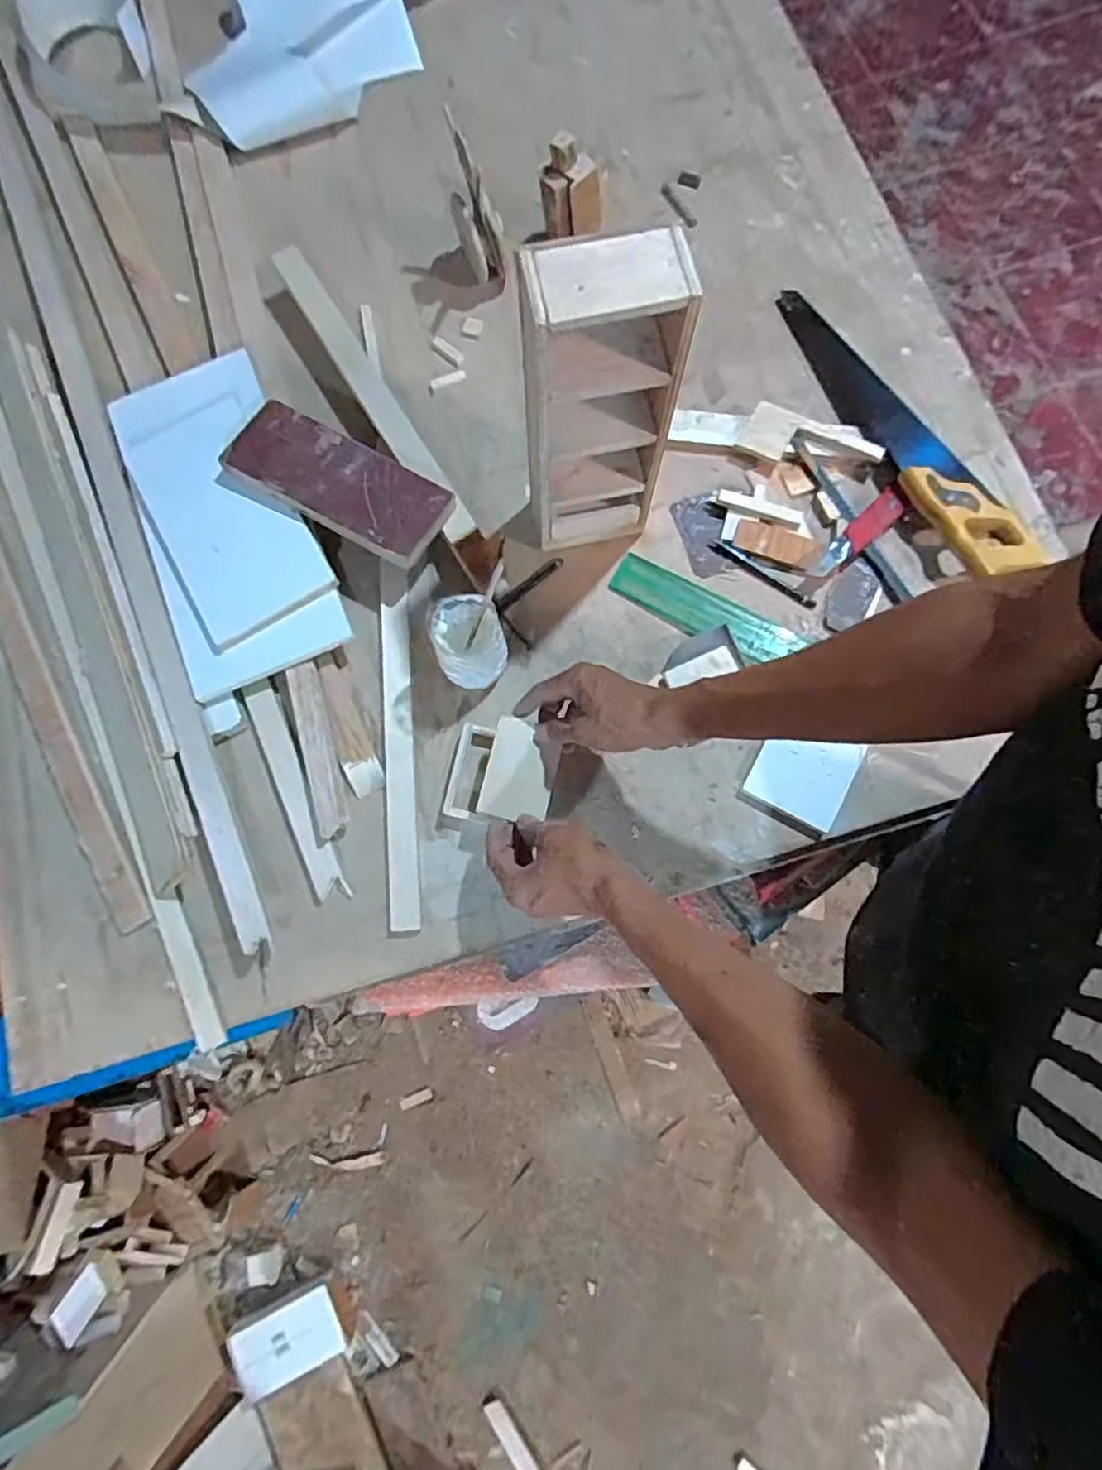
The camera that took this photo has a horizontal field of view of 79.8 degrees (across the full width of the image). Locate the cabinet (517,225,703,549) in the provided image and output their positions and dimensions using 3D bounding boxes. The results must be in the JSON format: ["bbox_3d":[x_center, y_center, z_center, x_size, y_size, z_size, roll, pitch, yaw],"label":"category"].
[{"bbox_3d":[0.038,-0.262,0.563,0.116,0.290,0.062,-9,77,-1],"label":"cabinet"}]

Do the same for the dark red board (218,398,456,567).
[{"bbox_3d":[-0.215,-0.256,0.654,0.229,0.019,0.093,28,80,9],"label":"dark red board"}]

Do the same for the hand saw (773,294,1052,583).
[{"bbox_3d":[0.368,-0.336,0.701,0.089,0.046,0.413,-25,78,-5],"label":"hand saw"}]

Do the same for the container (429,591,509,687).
[{"bbox_3d":[-0.076,-0.086,0.625,0.062,0.089,0.065,-12,77,-2],"label":"container"}]

